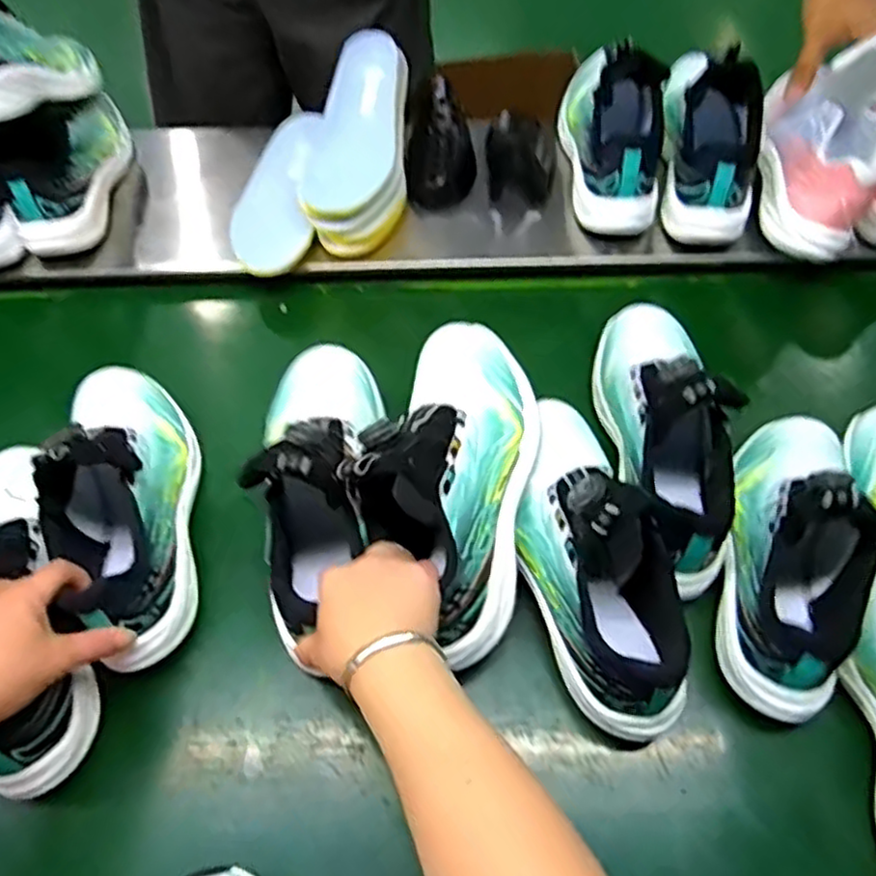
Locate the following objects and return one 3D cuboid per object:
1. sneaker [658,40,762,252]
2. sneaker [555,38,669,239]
[{"bbox_3d":[0.273,-0.314,0.701,0.087,0.123,0.208,5,57,4],"label":"sneaker"},{"bbox_3d":[0.184,-0.336,0.738,0.102,0.143,0.232,6,57,5],"label":"sneaker"}]

